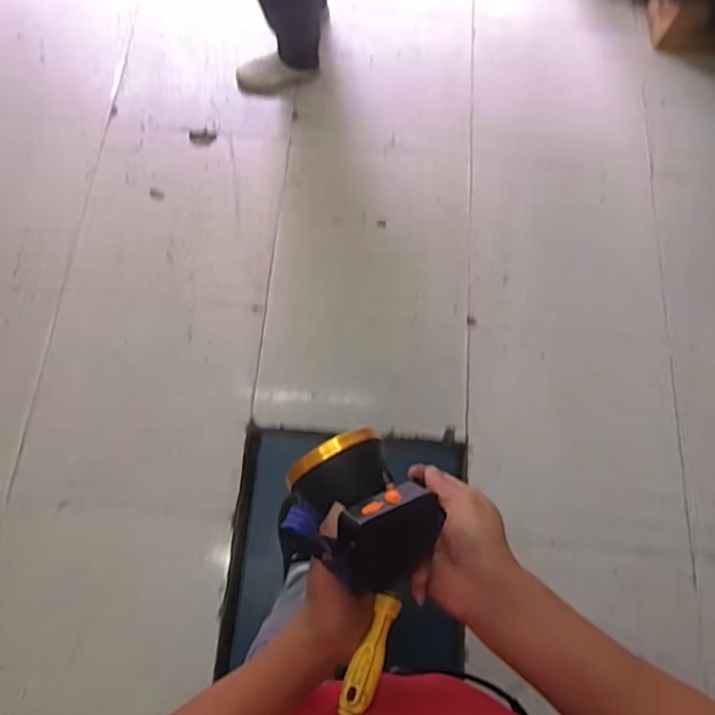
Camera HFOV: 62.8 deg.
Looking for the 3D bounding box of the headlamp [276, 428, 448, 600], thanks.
[{"bbox_3d":[0.000,0.122,0.435,0.104,0.081,0.114,0,74,-2],"label":"headlamp"}]

